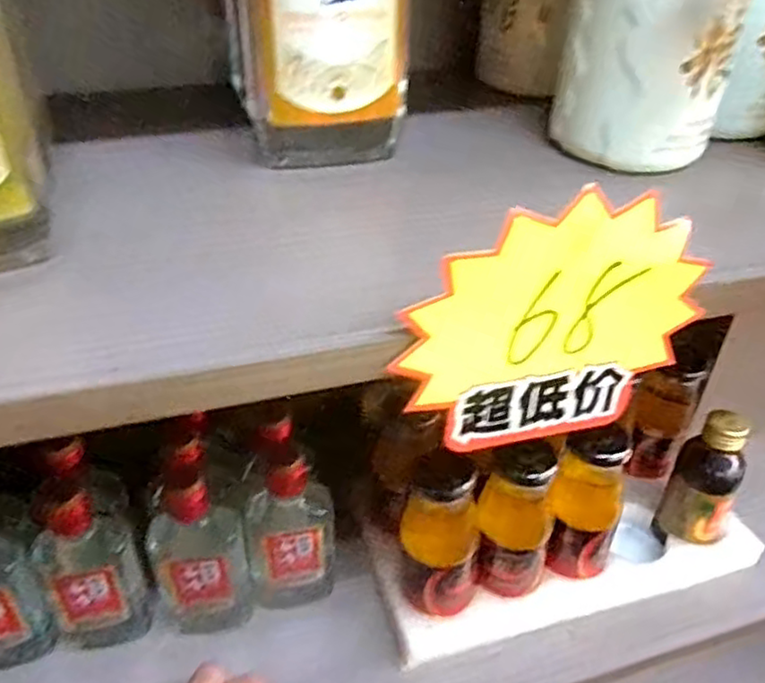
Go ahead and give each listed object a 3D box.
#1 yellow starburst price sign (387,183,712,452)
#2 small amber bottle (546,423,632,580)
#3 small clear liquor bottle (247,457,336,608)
[{"bbox_3d":[0.065,-0.004,0.254,0.115,0.099,0.005,-9,38,-14],"label":"yellow starburst price sign"},{"bbox_3d":[0.140,0.113,0.470,0.044,0.116,0.041,1,37,-1],"label":"small amber bottle"},{"bbox_3d":[-0.062,0.135,0.470,0.059,0.137,0.029,-10,38,-15],"label":"small clear liquor bottle"}]

